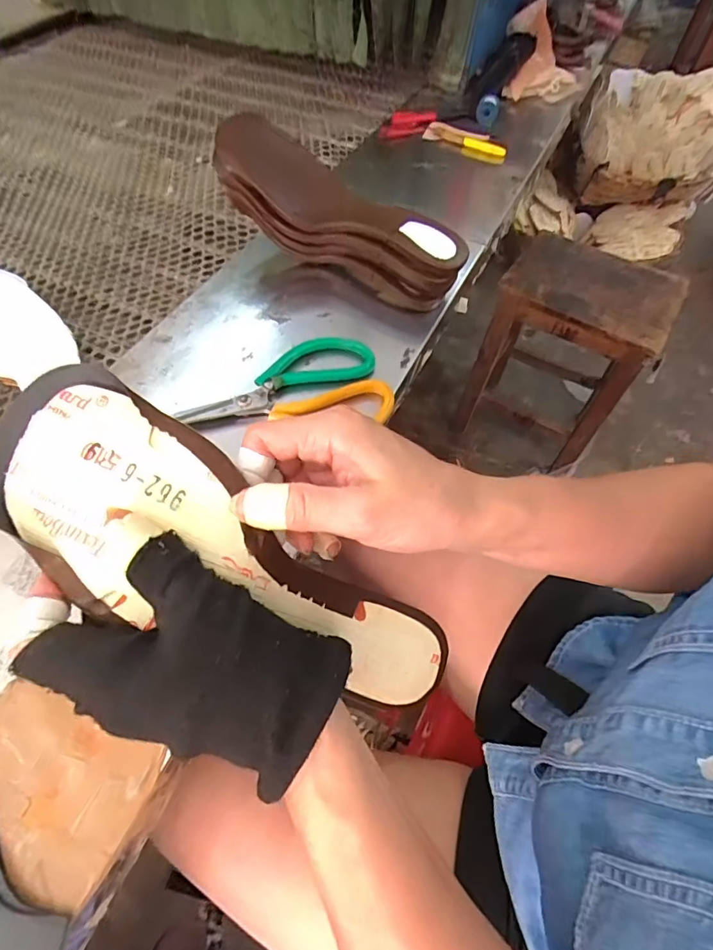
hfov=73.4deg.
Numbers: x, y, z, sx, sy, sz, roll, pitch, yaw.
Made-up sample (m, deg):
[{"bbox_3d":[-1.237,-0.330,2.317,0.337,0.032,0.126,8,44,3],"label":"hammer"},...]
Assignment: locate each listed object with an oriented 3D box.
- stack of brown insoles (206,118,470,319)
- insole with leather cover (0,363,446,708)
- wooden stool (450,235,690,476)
[{"bbox_3d":[-0.016,-0.252,0.470,0.250,0.098,0.072,28,56,-4],"label":"stack of brown insoles"},{"bbox_3d":[-0.054,0.045,0.228,0.245,0.051,0.081,36,55,-17],"label":"insole with leather cover"},{"bbox_3d":[0.448,-0.225,1.148,0.330,0.532,0.240,25,59,13],"label":"wooden stool"}]

